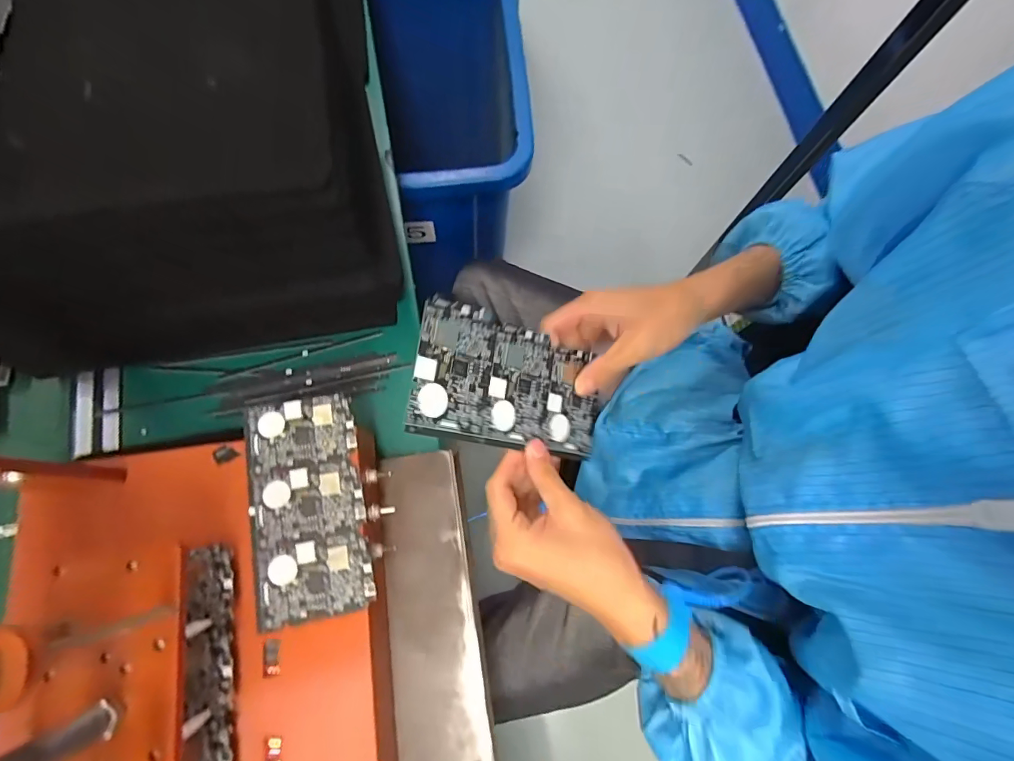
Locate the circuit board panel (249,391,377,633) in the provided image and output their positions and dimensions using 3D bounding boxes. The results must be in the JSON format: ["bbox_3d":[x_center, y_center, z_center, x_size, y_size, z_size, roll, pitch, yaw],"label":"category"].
[{"bbox_3d":[-0.156,0.094,0.348,0.081,0.006,0.167,-12,76,-4],"label":"circuit board panel"}]

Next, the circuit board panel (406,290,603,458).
[{"bbox_3d":[0.009,0.005,0.312,0.162,0.004,0.083,16,79,-39],"label":"circuit board panel"}]

